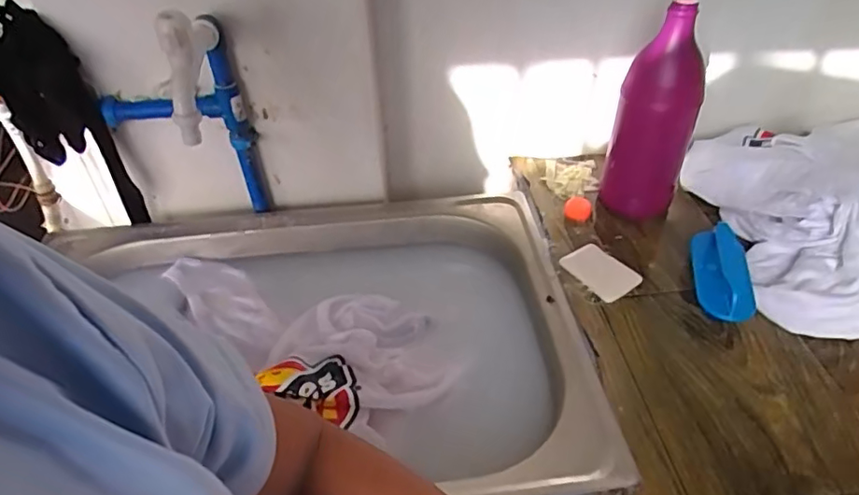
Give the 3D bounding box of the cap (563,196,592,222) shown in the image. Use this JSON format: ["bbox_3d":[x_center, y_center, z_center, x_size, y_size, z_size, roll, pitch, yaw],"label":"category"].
[{"bbox_3d":[0.184,-0.050,0.704,0.031,0.010,0.037,18,44,22],"label":"cap"}]

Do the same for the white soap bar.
[{"bbox_3d":[0.187,0.026,0.621,0.056,0.013,0.075,-24,45,-24],"label":"white soap bar"}]

